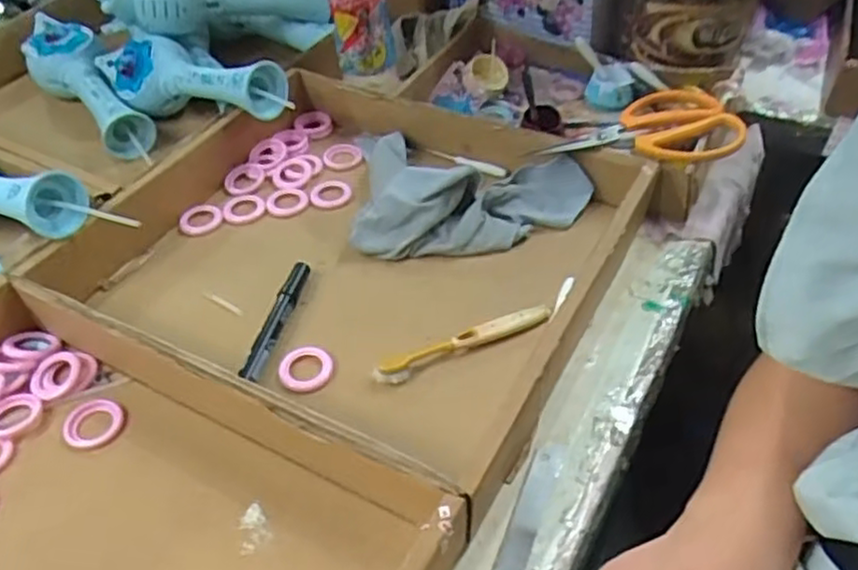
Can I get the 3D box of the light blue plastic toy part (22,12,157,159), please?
[{"bbox_3d":[-0.353,-0.207,0.729,0.070,0.059,0.219,-30,52,-25],"label":"light blue plastic toy part"}]

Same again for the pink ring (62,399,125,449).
[{"bbox_3d":[-0.224,0.092,0.474,0.037,0.004,0.035,-1,46,1],"label":"pink ring"}]

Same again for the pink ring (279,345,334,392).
[{"bbox_3d":[-0.086,0.059,0.501,0.037,0.008,0.034,-1,46,1],"label":"pink ring"}]

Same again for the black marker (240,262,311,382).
[{"bbox_3d":[-0.113,0.026,0.531,0.015,0.018,0.110,9,47,10],"label":"black marker"}]

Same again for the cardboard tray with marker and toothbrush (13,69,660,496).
[{"bbox_3d":[-0.051,-0.042,0.567,0.371,0.056,0.349,22,50,21],"label":"cardboard tray with marker and toothbrush"}]

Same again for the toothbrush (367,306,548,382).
[{"bbox_3d":[0.026,0.039,0.509,0.140,0.016,0.017,-21,49,-18],"label":"toothbrush"}]

